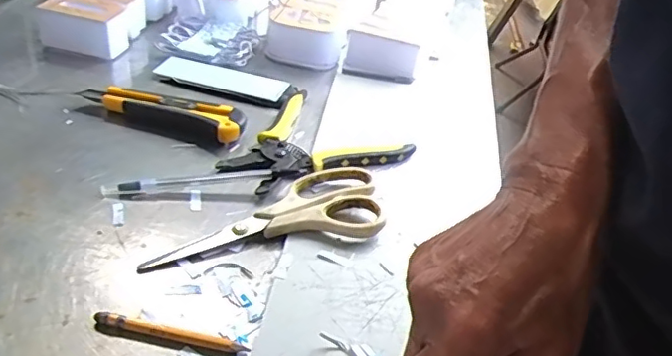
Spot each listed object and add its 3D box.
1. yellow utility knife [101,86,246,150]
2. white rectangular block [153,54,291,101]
[{"bbox_3d":[-0.149,-0.057,0.527,0.130,0.021,0.038,10,36,5],"label":"yellow utility knife"},{"bbox_3d":[-0.119,-0.107,0.613,0.135,0.011,0.040,13,37,9],"label":"white rectangular block"}]

